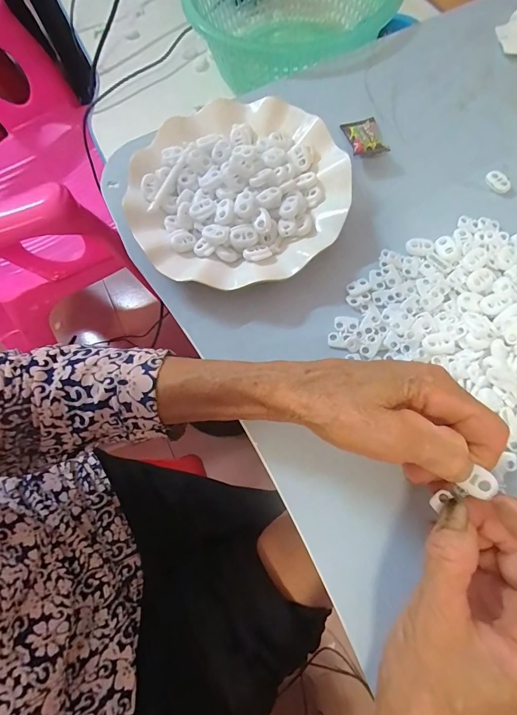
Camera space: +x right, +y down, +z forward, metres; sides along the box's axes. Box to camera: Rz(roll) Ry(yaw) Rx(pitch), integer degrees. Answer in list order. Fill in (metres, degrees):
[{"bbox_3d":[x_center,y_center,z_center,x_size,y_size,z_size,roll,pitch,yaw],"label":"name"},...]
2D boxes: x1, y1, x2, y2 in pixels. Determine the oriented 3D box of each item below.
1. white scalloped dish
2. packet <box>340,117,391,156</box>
[{"bbox_3d":[-0.017,-0.140,0.321,0.175,0.029,0.181,0,68,1],"label":"white scalloped dish"},{"bbox_3d":[0.096,-0.199,0.343,0.030,0.014,0.051,-8,70,4],"label":"packet"}]

